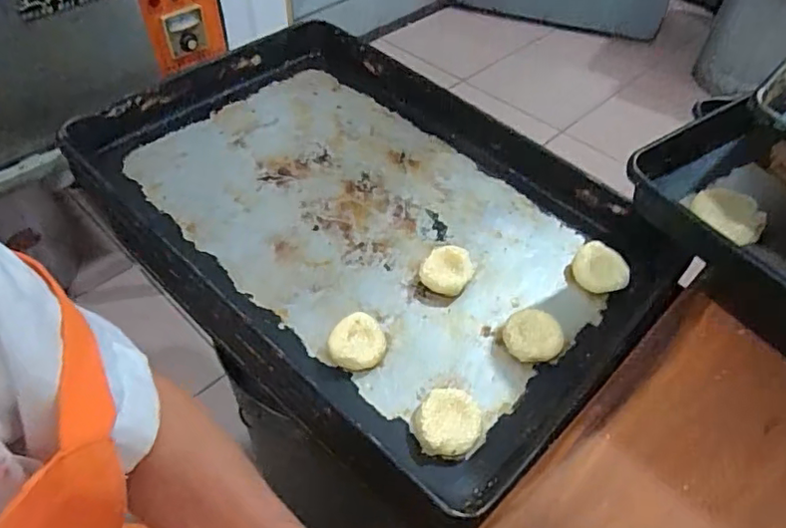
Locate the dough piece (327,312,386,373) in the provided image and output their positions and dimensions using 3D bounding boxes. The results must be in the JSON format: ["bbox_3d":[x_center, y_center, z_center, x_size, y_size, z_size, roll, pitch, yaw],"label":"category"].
[{"bbox_3d":[-0.034,0.071,0.536,0.052,0.019,0.048,-4,48,-6],"label":"dough piece"}]

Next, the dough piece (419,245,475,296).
[{"bbox_3d":[0.057,0.008,0.596,0.044,0.027,0.049,26,52,20],"label":"dough piece"}]

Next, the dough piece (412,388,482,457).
[{"bbox_3d":[0.046,0.135,0.493,0.055,0.015,0.055,5,48,2],"label":"dough piece"}]

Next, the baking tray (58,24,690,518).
[{"bbox_3d":[-0.027,-0.064,0.650,0.613,0.067,0.433,32,53,24],"label":"baking tray"}]

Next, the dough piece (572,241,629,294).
[{"bbox_3d":[0.220,0.005,0.613,0.056,0.021,0.048,27,52,21],"label":"dough piece"}]

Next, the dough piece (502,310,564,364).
[{"bbox_3d":[0.133,0.069,0.551,0.053,0.023,0.045,23,51,17],"label":"dough piece"}]

